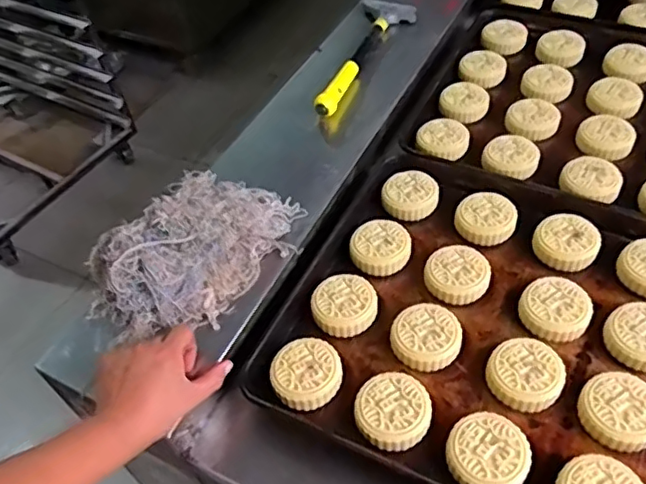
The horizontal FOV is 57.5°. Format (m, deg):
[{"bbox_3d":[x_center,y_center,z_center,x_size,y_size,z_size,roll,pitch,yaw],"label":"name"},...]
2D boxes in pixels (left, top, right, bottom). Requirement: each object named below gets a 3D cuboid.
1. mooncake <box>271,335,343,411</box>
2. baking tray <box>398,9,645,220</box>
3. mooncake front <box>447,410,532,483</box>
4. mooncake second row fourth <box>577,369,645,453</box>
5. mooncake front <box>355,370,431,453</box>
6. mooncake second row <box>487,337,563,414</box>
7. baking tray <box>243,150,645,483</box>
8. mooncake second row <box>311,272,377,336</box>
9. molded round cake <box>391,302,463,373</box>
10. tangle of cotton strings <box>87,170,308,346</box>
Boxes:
[{"bbox_3d":[-0.017,0.131,0.595,0.067,0.028,0.068,1,38,-1],"label":"mooncake"},{"bbox_3d":[0.458,-0.177,0.826,0.607,0.049,0.445,19,54,20],"label":"baking tray"},{"bbox_3d":[0.148,0.189,0.526,0.068,0.026,0.066,18,41,20],"label":"mooncake front"},{"bbox_3d":[0.278,0.156,0.548,0.066,0.029,0.068,-30,48,-34],"label":"mooncake second row fourth"},{"bbox_3d":[0.067,0.159,0.558,0.066,0.026,0.070,11,39,11],"label":"mooncake front"},{"bbox_3d":[0.199,0.129,0.578,0.068,0.030,0.066,21,42,22],"label":"mooncake second row"},{"bbox_3d":[0.259,0.107,0.594,0.591,0.044,0.388,19,53,21],"label":"baking tray"},{"bbox_3d":[0.023,0.067,0.647,0.070,0.029,0.066,1,38,-1],"label":"mooncake second row"},{"bbox_3d":[0.108,0.098,0.616,0.068,0.031,0.068,1,38,-1],"label":"molded round cake"},{"bbox_3d":[-0.140,0.004,0.673,0.235,0.079,0.149,-29,48,-34],"label":"tangle of cotton strings"}]

